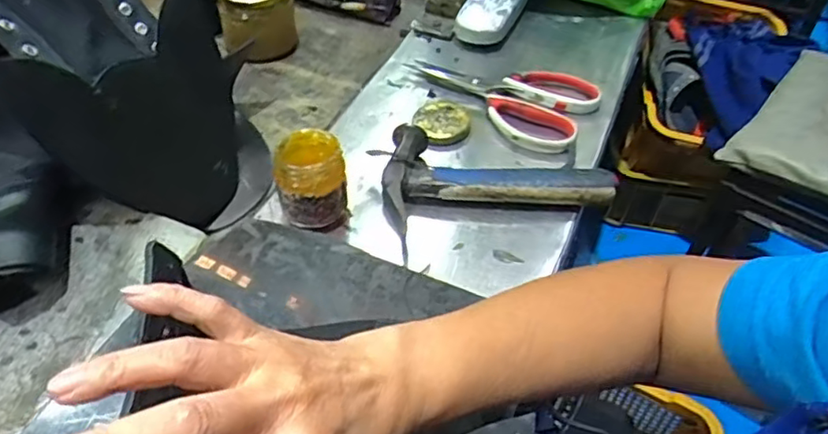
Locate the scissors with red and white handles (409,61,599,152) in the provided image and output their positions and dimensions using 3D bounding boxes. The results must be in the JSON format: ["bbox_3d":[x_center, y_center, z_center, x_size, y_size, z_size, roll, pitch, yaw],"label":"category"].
[{"bbox_3d":[0.089,-0.136,0.672,0.203,0.019,0.118,26,51,21],"label":"scissors with red and white handles"}]

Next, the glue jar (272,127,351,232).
[{"bbox_3d":[-0.088,-0.026,0.535,0.057,0.075,0.059,-9,48,-11],"label":"glue jar"}]

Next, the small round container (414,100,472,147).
[{"bbox_3d":[0.029,-0.099,0.643,0.056,0.016,0.067,-1,47,-3],"label":"small round container"}]

